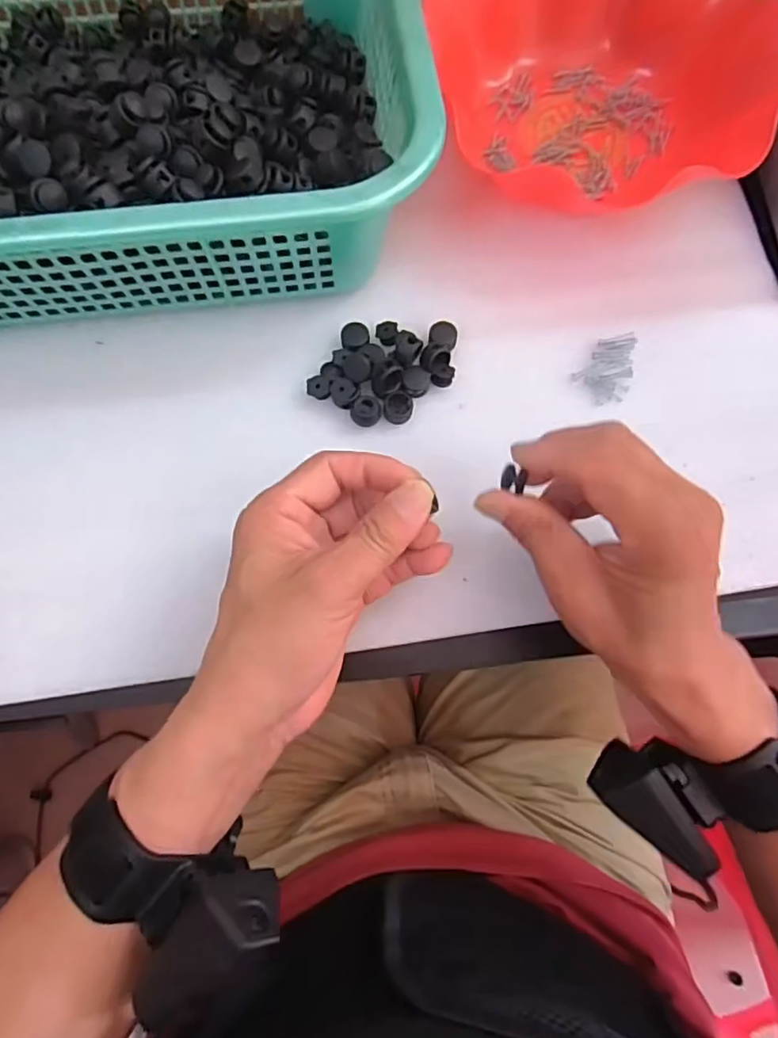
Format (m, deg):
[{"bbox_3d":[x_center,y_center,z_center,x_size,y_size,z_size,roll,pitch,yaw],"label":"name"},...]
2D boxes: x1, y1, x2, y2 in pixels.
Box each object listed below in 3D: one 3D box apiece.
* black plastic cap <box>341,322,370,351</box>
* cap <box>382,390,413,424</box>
[{"bbox_3d":[-0.020,-0.109,0.363,0.017,0.006,0.015,-6,73,-3],"label":"black plastic cap"},{"bbox_3d":[0.006,-0.065,0.351,0.016,0.006,0.019,17,73,4],"label":"cap"}]

